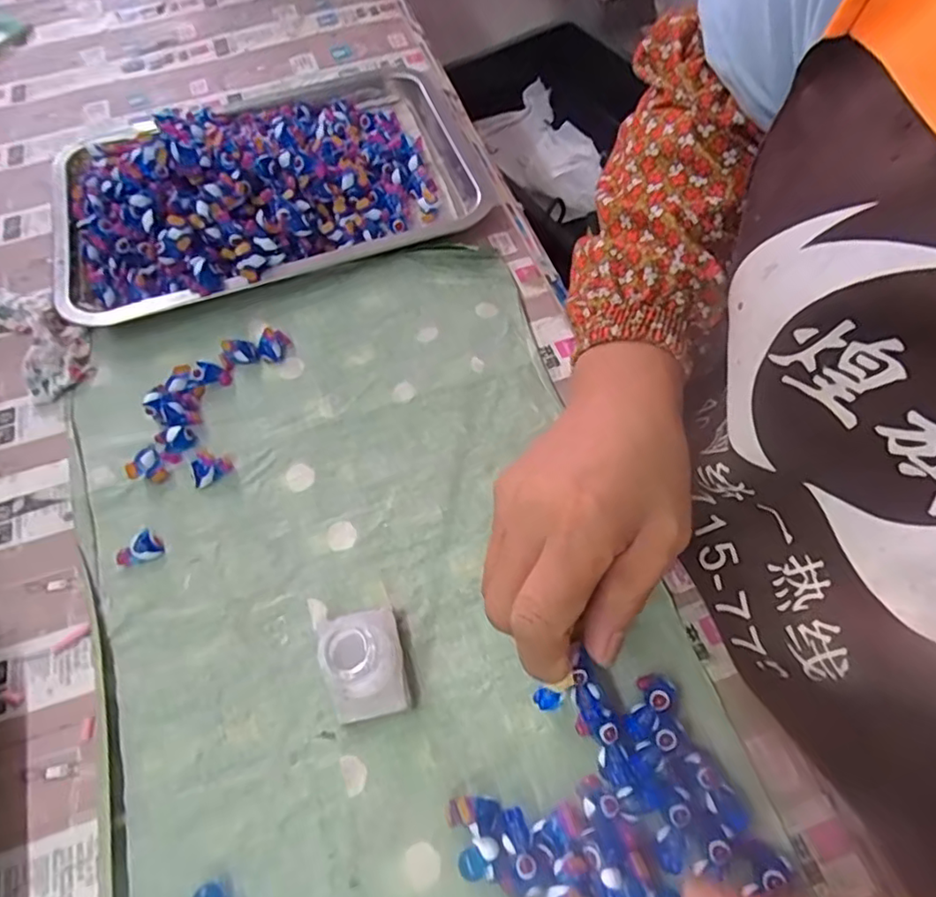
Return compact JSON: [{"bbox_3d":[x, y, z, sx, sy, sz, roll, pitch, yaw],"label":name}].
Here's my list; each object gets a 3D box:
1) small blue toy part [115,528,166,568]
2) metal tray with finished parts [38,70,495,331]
[{"bbox_3d":[-0.183,0.056,0.334,0.025,0.010,0.016,-25,63,-12],"label":"small blue toy part"},{"bbox_3d":[-0.156,-0.208,0.452,0.311,0.062,0.211,-18,62,-8],"label":"metal tray with finished parts"}]

